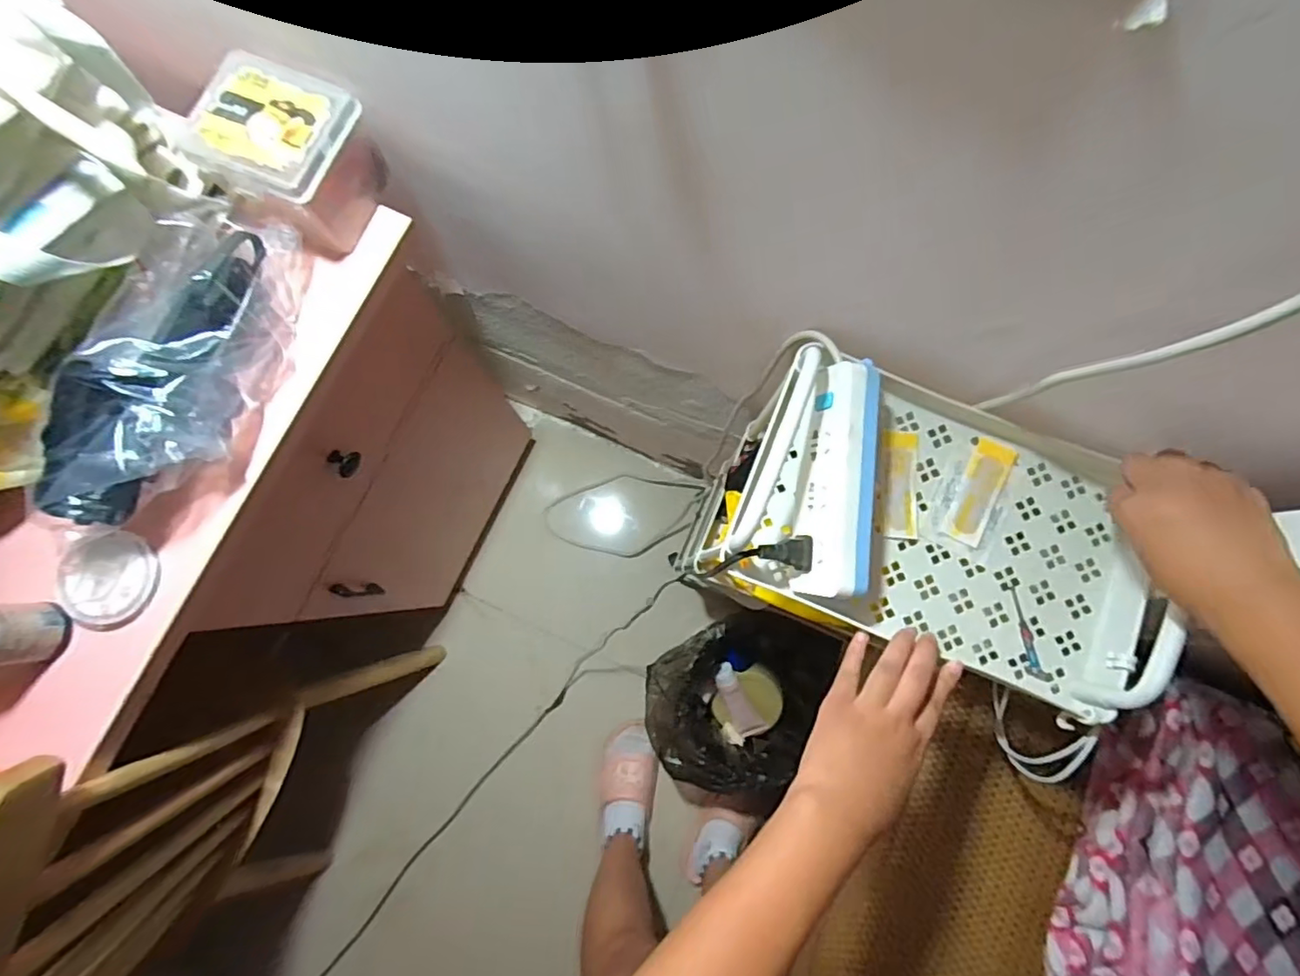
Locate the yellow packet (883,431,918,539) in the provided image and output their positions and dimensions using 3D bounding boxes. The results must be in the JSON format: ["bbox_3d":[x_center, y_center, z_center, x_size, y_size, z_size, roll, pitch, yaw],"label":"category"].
[{"bbox_3d":[0.209,-0.003,0.487,0.029,0.006,0.089,3,81,0],"label":"yellow packet"}]

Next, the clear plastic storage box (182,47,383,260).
[{"bbox_3d":[-0.285,-0.260,0.470,0.110,0.092,0.101,22,81,3],"label":"clear plastic storage box"}]

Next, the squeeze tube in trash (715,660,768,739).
[{"bbox_3d":[0.157,0.376,1.046,0.047,0.031,0.143,-28,102,-5],"label":"squeeze tube in trash"}]

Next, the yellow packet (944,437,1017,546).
[{"bbox_3d":[0.273,0.004,0.487,0.031,0.004,0.090,26,81,4],"label":"yellow packet"}]

